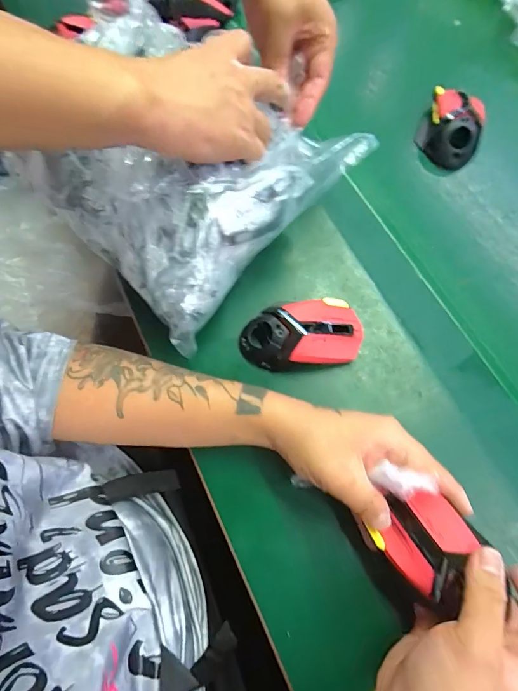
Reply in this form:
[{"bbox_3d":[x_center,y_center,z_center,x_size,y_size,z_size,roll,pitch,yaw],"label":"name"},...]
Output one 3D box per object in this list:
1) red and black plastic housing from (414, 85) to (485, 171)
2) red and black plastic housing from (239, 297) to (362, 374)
[{"bbox_3d":[0.238,-0.269,0.464,0.077,0.040,0.092,27,72,10],"label":"red and black plastic housing"},{"bbox_3d":[0.041,-0.007,0.378,0.122,0.035,0.062,-8,70,-2],"label":"red and black plastic housing"}]

